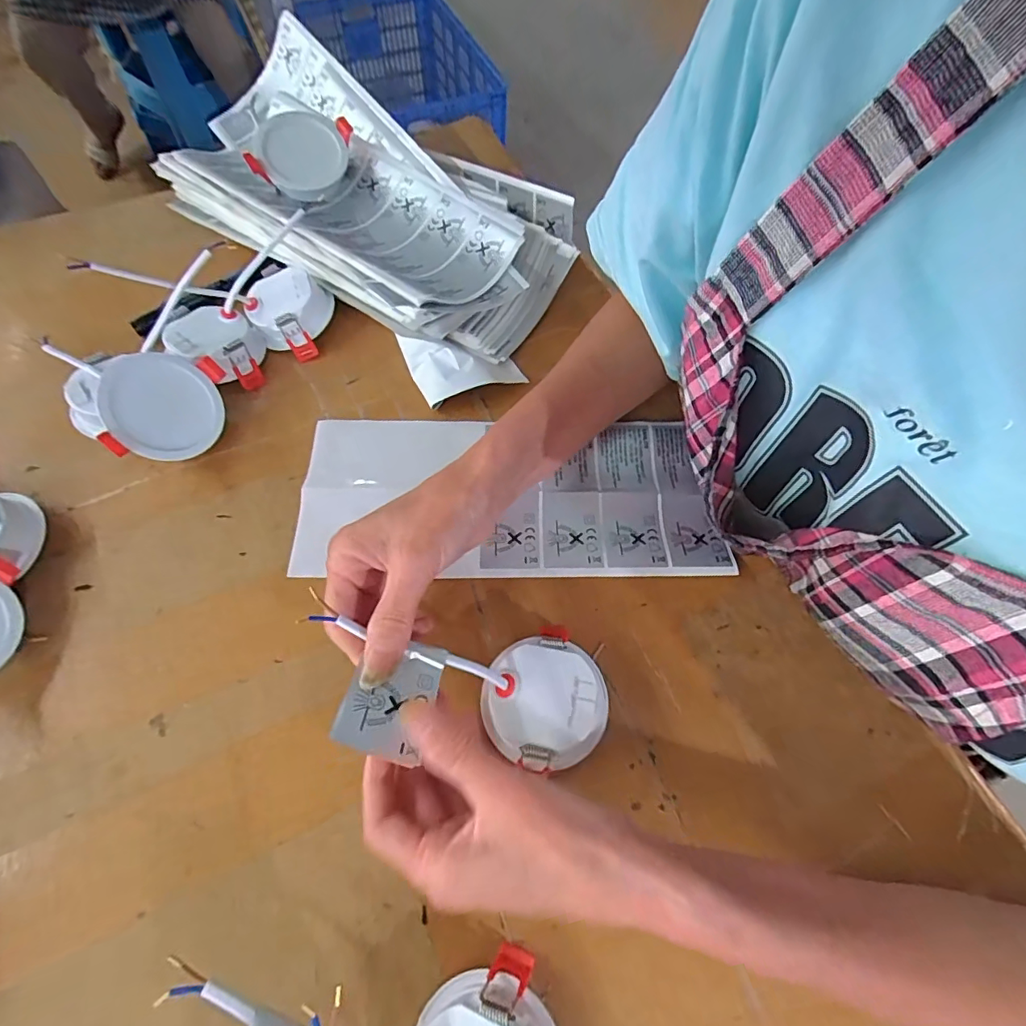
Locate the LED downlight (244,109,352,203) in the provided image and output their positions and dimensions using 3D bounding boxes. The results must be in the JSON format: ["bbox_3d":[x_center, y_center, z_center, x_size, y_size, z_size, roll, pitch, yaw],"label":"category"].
[{"bbox_3d":[-0.177,-0.300,0.426,0.069,0.031,0.069,11,92,-20],"label":"LED downlight"}]

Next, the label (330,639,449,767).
[{"bbox_3d":[-0.058,0.087,0.243,0.040,0.004,0.055,22,48,-8],"label":"label"}]

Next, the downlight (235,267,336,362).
[{"bbox_3d":[-0.181,-0.163,0.413,0.066,0.035,0.058,38,68,16],"label":"downlight"}]

